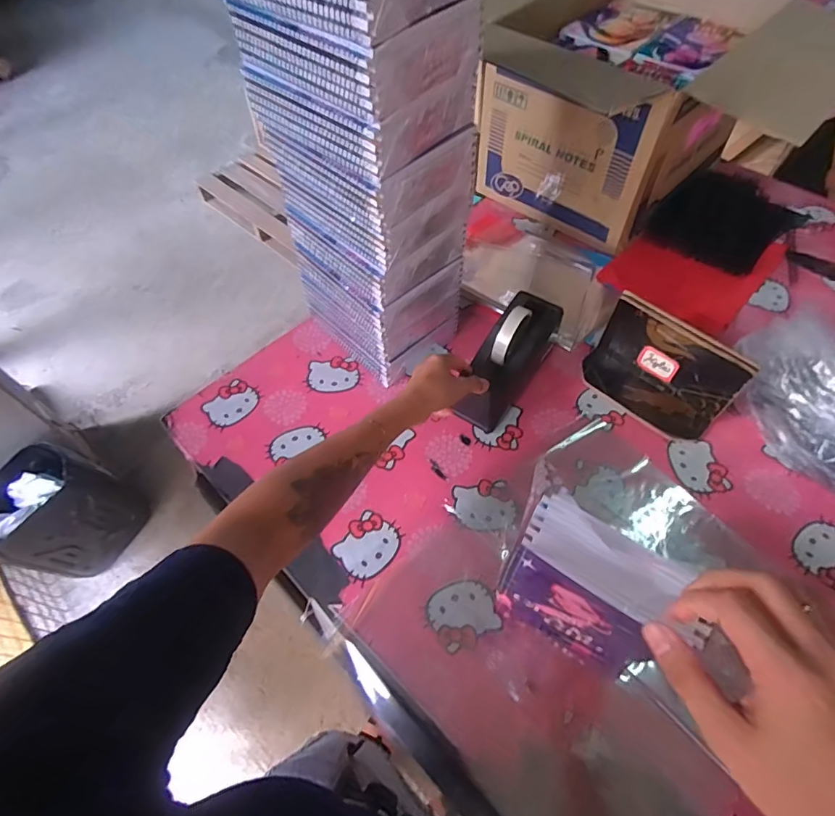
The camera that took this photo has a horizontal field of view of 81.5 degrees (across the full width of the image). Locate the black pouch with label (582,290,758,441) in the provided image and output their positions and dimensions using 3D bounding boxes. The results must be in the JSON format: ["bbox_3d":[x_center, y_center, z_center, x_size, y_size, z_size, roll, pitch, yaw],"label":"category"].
[{"bbox_3d":[0.341,-0.054,0.687,0.199,0.116,0.085,39,66,23],"label":"black pouch with label"}]

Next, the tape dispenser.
[{"bbox_3d":[0.132,-0.071,0.707,0.075,0.118,0.214,27,62,17],"label":"tape dispenser"}]

